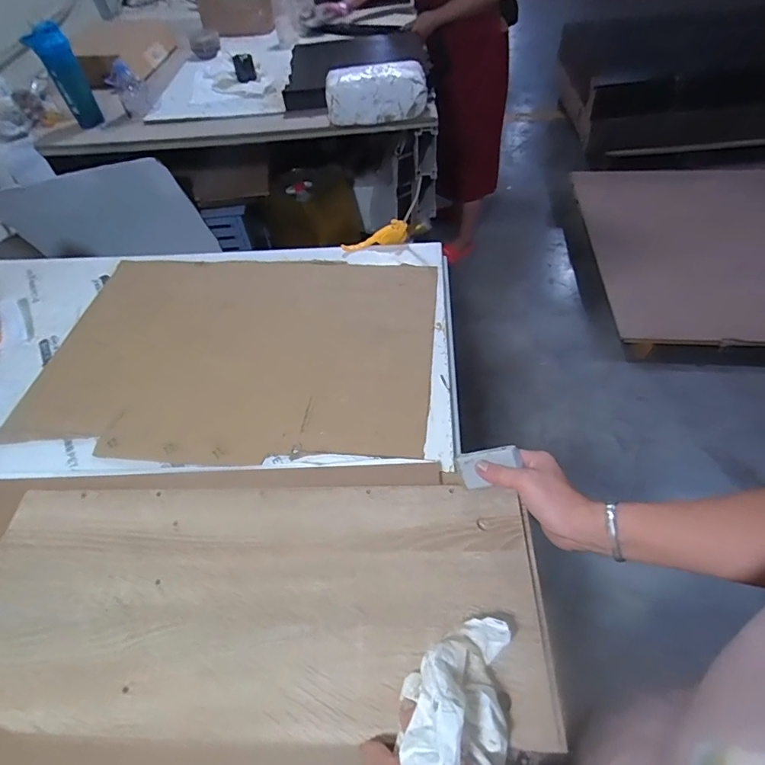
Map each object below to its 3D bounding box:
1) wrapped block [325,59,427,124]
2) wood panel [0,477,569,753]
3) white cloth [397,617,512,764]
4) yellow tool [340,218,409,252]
[{"bbox_3d":[-0.014,-0.739,1.148,0.245,0.098,0.107,0,53,5],"label":"wrapped block"},{"bbox_3d":[-0.136,0.214,0.472,0.579,0.016,0.242,-2,53,3],"label":"wood panel"},{"bbox_3d":[0.070,0.269,0.338,0.102,0.089,0.158,-11,53,-3],"label":"white cloth"},{"bbox_3d":[-0.015,-0.281,0.867,0.126,0.040,0.023,-15,53,-6],"label":"yellow tool"}]

